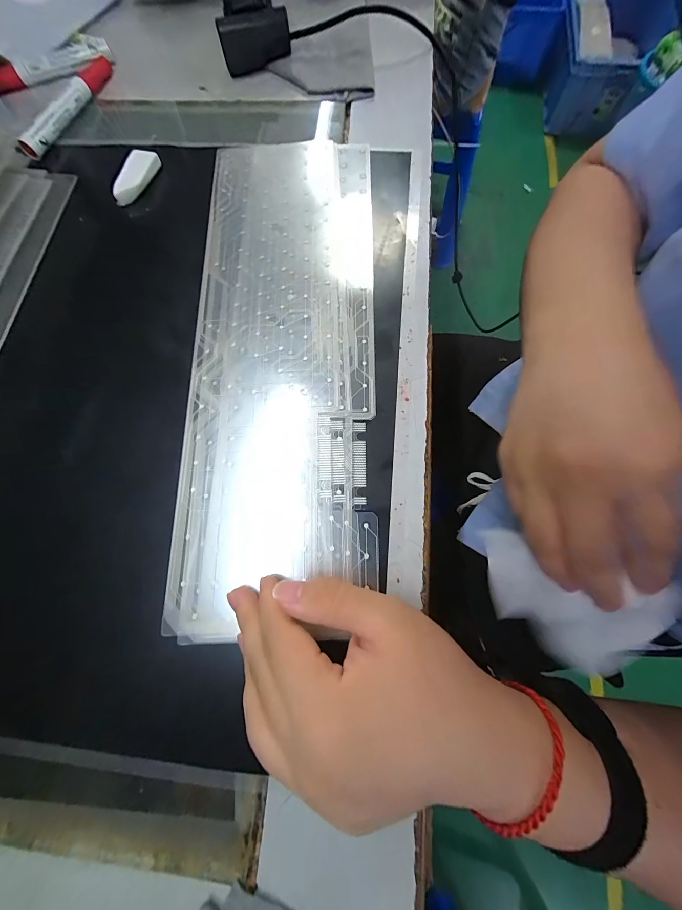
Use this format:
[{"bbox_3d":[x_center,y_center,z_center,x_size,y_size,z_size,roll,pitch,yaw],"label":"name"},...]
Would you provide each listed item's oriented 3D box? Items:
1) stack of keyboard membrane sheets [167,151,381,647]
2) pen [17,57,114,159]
[{"bbox_3d":[-0.047,-0.090,0.232,0.142,0.005,0.398,0,75,2],"label":"stack of keyboard membrane sheets"},{"bbox_3d":[-0.273,-0.355,0.302,0.015,0.017,0.150,16,76,6],"label":"pen"}]

